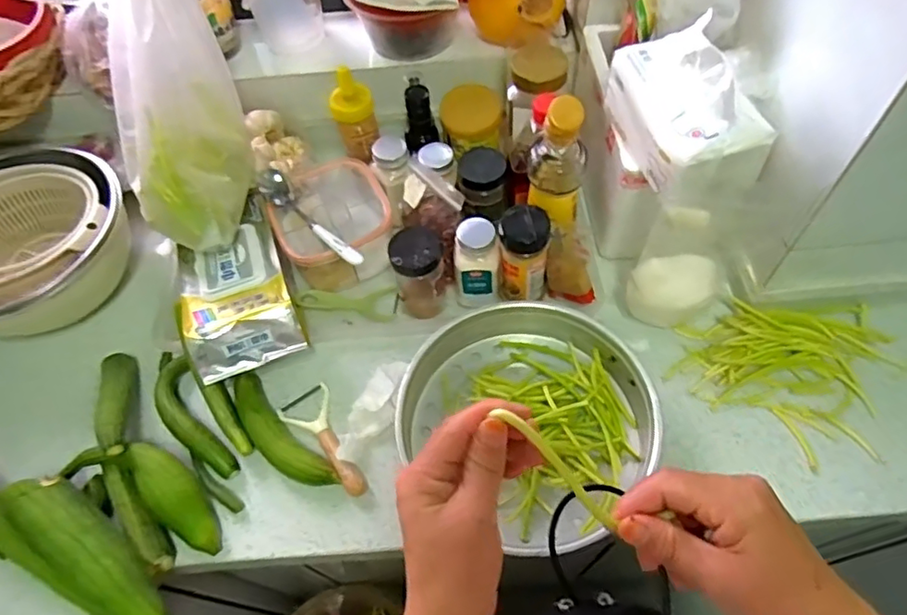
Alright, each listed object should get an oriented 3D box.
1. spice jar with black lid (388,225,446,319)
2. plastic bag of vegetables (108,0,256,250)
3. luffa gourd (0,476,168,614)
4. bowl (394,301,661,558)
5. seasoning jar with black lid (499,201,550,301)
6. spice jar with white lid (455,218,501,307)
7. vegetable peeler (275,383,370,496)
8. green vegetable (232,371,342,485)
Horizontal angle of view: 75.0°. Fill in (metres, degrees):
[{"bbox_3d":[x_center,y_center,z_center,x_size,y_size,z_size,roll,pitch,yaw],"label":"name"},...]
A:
[{"bbox_3d":[-0.039,-0.041,0.689,0.063,0.109,0.059,-9,58,-2],"label":"spice jar with black lid"},{"bbox_3d":[-0.305,-0.232,0.649,0.111,0.117,0.339,-10,94,-3],"label":"plastic bag of vegetables"},{"bbox_3d":[-0.307,0.255,0.542,0.295,0.065,0.059,37,67,9],"label":"luffa gourd"},{"bbox_3d":[0.075,0.119,0.622,0.254,0.072,0.247,-2,58,2],"label":"bowl"},{"bbox_3d":[0.079,-0.059,0.663,0.054,0.116,0.054,-2,58,2],"label":"seasoning jar with black lid"},{"bbox_3d":[0.028,-0.047,0.688,0.053,0.118,0.049,-5,58,0],"label":"spice jar with white lid"},{"bbox_3d":[-0.144,0.148,0.638,0.058,0.026,0.138,-24,60,-11],"label":"vegetable peeler"},{"bbox_3d":[-0.190,0.137,0.639,0.044,0.039,0.164,-39,64,-19],"label":"green vegetable"}]

